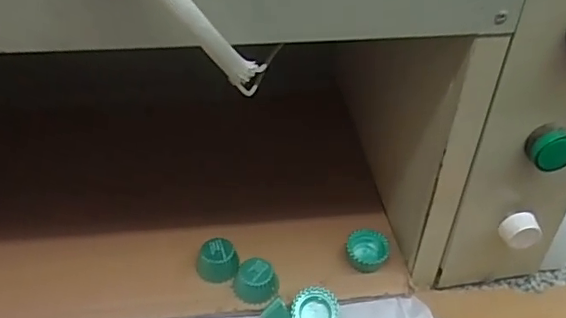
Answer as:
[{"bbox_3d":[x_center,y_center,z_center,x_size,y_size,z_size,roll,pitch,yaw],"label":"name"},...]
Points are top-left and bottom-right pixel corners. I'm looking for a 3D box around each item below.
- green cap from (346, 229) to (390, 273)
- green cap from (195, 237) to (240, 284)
[{"bbox_3d":[0.064,0.070,0.429,0.032,0.018,0.027,13,42,10],"label":"green cap"},{"bbox_3d":[-0.049,0.075,0.419,0.030,0.018,0.028,2,41,-2],"label":"green cap"}]

